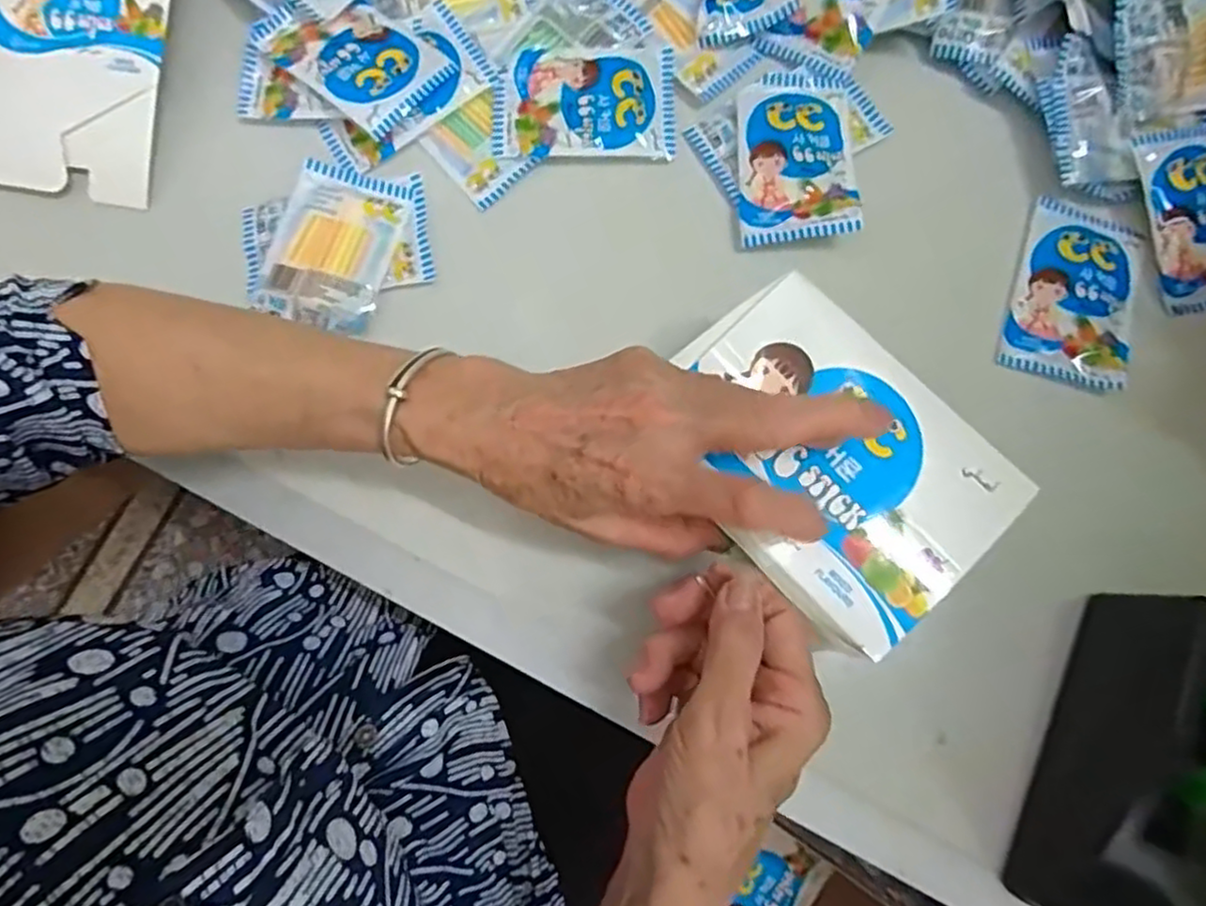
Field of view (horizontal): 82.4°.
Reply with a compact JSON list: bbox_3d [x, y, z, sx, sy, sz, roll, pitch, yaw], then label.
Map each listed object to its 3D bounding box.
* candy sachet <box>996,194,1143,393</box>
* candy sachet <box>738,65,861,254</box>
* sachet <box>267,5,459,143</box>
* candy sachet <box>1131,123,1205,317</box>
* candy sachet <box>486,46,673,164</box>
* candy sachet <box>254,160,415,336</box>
[{"bbox_3d":[0.263,-0.088,0.381,0.064,0.008,0.102,19,81,4],"label":"candy sachet"},{"bbox_3d":[0.109,-0.171,0.390,0.063,0.016,0.110,0,80,1],"label":"candy sachet"},{"bbox_3d":[-0.137,-0.224,0.394,0.091,0.014,0.064,39,83,7],"label":"sachet"},{"bbox_3d":[0.332,-0.131,0.382,0.057,0.019,0.099,-13,80,-1],"label":"candy sachet"},{"bbox_3d":[-0.011,-0.201,0.395,0.103,0.006,0.066,-1,80,1],"label":"candy sachet"},{"bbox_3d":[-0.148,-0.113,0.381,0.063,0.013,0.090,16,80,4],"label":"candy sachet"}]

